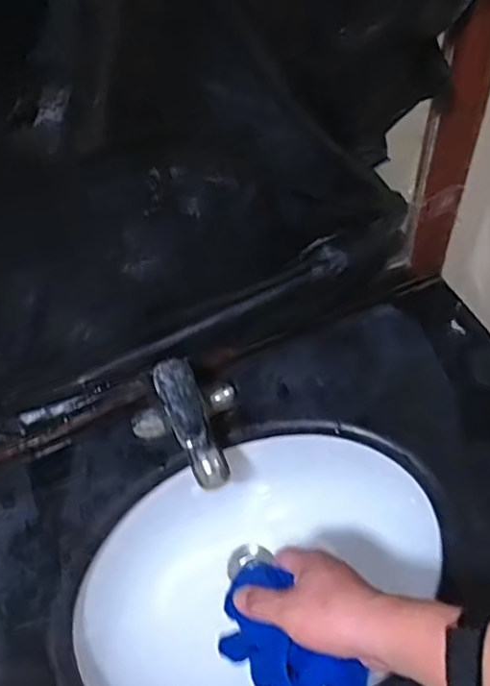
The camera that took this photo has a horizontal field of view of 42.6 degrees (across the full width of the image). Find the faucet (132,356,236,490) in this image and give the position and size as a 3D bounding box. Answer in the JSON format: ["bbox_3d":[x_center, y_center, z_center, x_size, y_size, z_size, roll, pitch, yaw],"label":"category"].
[{"bbox_3d":[-0.054,0.091,0.691,0.127,0.116,0.143,-23,57,-10],"label":"faucet"}]

